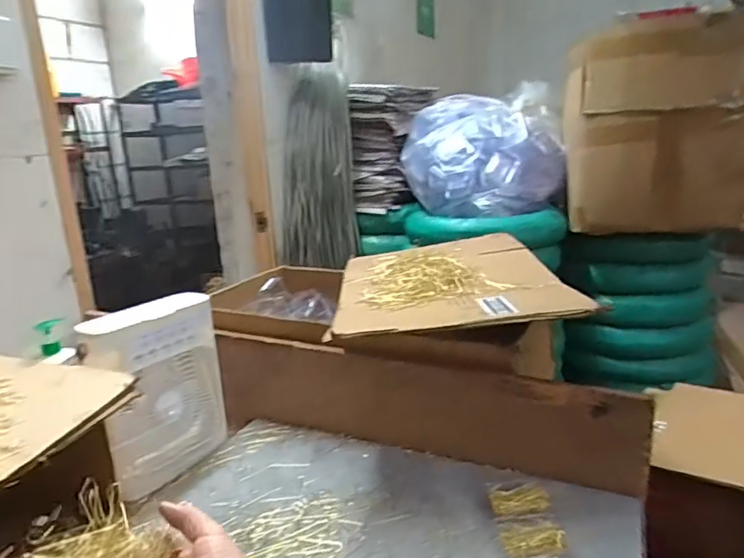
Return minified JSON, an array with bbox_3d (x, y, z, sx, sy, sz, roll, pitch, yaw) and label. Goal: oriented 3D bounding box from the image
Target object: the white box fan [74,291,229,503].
[{"bbox_3d":[-0.317,0.170,0.823,0.079,0.257,0.193,7,18,32],"label":"white box fan"}]

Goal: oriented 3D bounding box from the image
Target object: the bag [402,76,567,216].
[{"bbox_3d":[0.336,-0.373,1.642,0.480,0.331,0.422,-1,15,7],"label":"bag"}]

